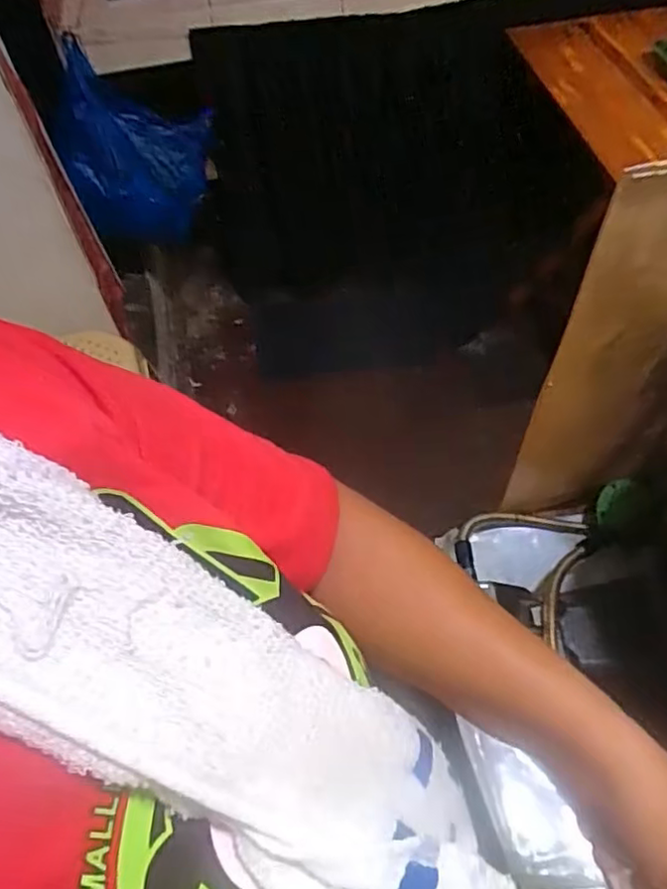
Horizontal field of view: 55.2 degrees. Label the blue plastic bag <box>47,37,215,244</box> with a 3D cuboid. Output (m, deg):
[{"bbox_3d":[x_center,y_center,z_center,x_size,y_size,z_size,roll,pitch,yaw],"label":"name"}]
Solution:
[{"bbox_3d":[-0.508,-0.759,1.675,0.363,0.464,0.168,-6,54,0],"label":"blue plastic bag"}]

